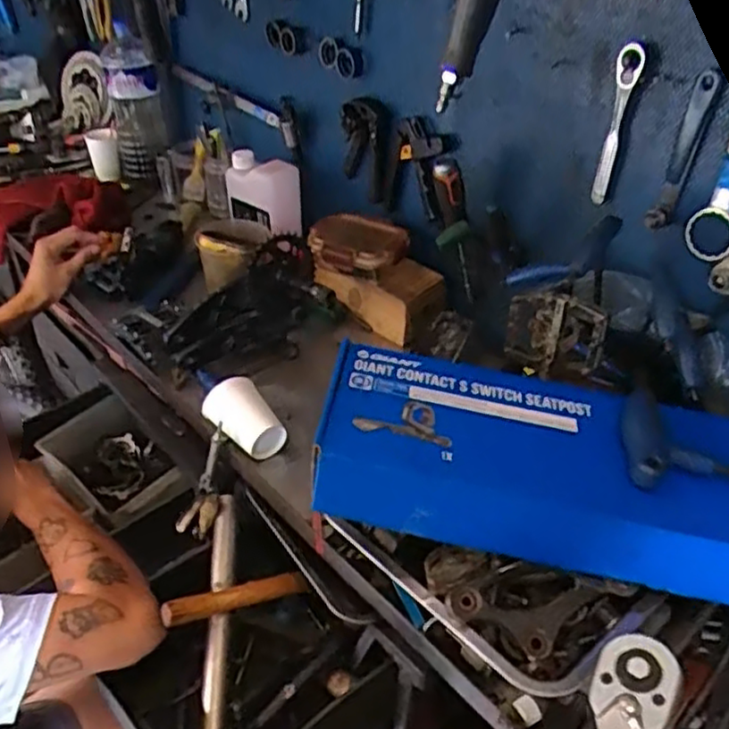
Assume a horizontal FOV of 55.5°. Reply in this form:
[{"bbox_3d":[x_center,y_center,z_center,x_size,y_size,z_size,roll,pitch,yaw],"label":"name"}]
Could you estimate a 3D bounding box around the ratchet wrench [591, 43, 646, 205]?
[{"bbox_3d":[0.274,-0.259,0.760,0.026,0.170,0.024,16,38,16],"label":"ratchet wrench"}]

